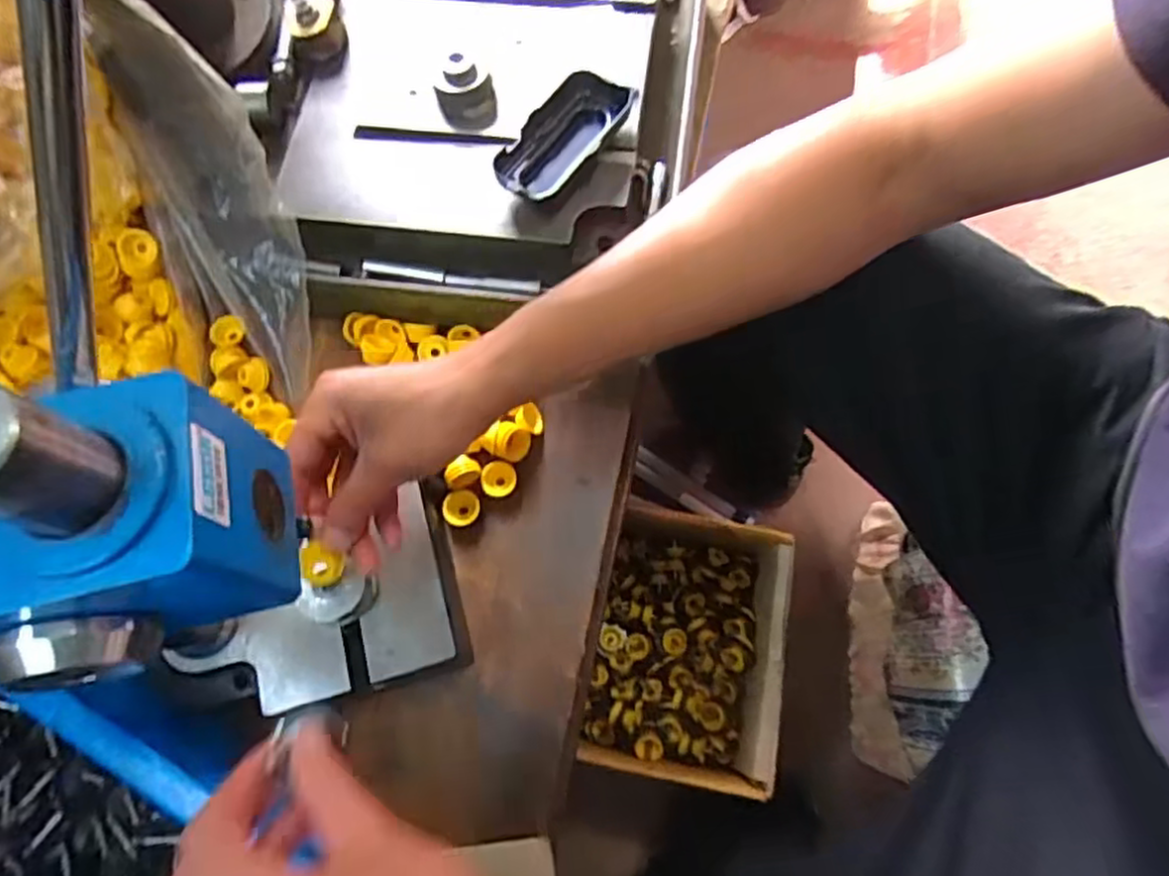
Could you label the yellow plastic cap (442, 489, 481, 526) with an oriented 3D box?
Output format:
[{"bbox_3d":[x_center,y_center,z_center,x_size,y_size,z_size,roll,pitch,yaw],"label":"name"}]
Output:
[{"bbox_3d":[-0.084,0.048,0.482,0.024,0.009,0.025,-6,71,0],"label":"yellow plastic cap"}]

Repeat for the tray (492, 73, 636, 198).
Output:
[{"bbox_3d":[-0.012,-0.208,0.488,0.051,0.028,0.116,41,78,14],"label":"tray"}]

